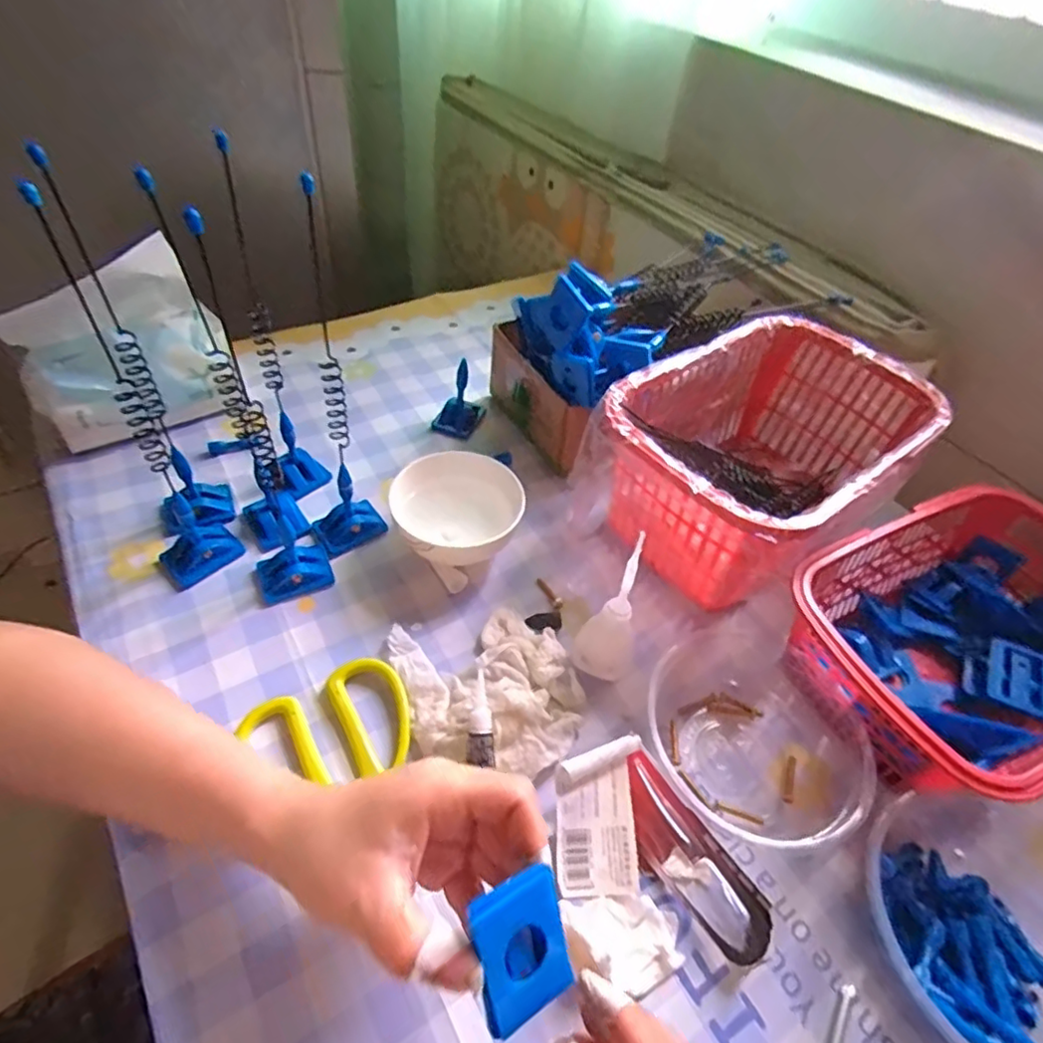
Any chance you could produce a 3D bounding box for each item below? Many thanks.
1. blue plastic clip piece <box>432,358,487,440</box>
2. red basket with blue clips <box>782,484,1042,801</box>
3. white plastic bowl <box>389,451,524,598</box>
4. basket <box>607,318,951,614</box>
[{"bbox_3d":[-0.052,-0.103,0.509,0.037,0.050,0.033,15,49,7],"label":"blue plastic clip piece"},{"bbox_3d":[0.270,0.073,0.371,0.206,0.075,0.147,-19,53,-21],"label":"red basket with blue clips"},{"bbox_3d":[-0.045,-0.003,0.411,0.076,0.057,0.079,3,48,-3],"label":"white plastic bowl"},{"bbox_3d":[0.165,-0.041,0.434,0.223,0.110,0.150,-29,57,-27],"label":"basket"}]

